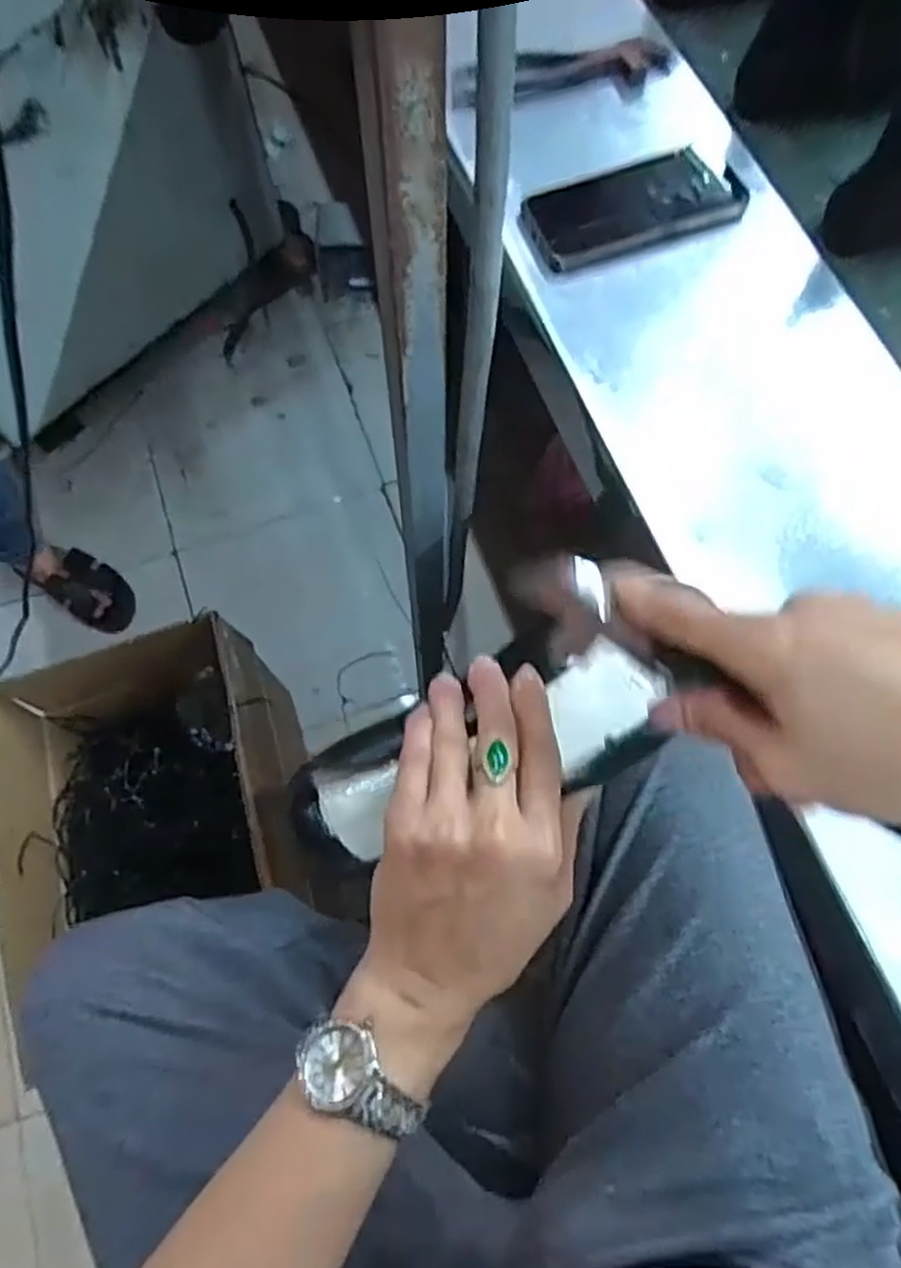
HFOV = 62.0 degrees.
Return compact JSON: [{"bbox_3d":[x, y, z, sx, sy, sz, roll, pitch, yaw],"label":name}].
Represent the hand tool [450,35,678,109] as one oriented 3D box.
[{"bbox_3d":[0.098,-0.486,0.654,0.188,0.017,0.052,-12,71,-5],"label":"hand tool"}]

